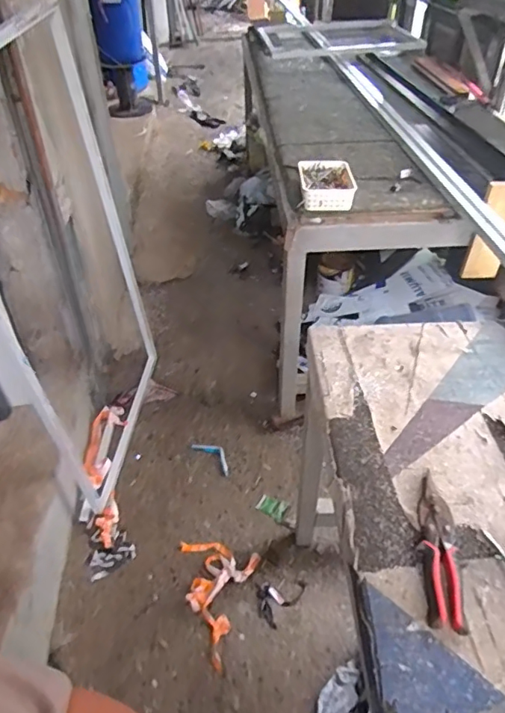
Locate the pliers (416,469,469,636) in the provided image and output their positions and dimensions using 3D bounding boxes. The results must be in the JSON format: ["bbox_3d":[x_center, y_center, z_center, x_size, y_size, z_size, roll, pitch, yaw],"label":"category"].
[{"bbox_3d":[0.252,0.254,0.711,0.047,0.027,0.223,4,41,7],"label":"pliers"}]

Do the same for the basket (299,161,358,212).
[{"bbox_3d":[0.204,-0.476,1.442,0.150,0.060,0.194,1,41,3],"label":"basket"}]

